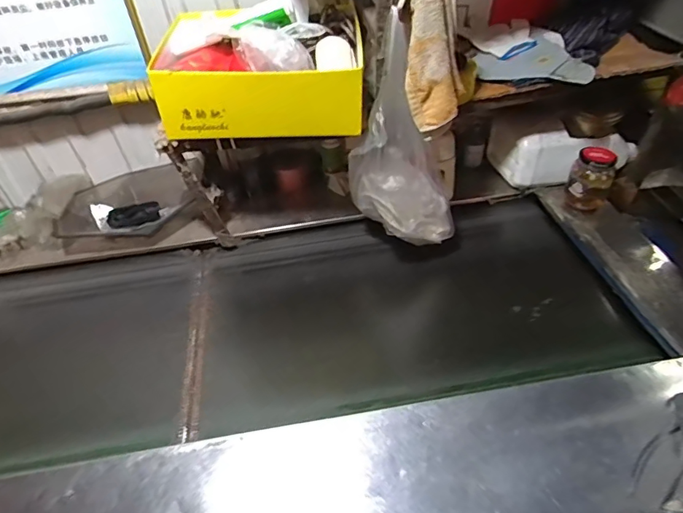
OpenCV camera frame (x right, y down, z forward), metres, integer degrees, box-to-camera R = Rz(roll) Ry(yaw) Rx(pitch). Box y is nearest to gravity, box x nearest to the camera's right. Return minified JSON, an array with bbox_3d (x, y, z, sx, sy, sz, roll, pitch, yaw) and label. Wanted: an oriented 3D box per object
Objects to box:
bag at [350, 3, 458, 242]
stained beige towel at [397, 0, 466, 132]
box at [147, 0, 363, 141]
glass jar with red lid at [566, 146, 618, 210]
[{"bbox_3d":[0.108,-0.185,0.848,0.196,0.354,0.123,3,44,8],"label":"bag"},{"bbox_3d":[0.136,-0.309,0.732,0.101,0.208,0.064,6,44,11],"label":"stained beige towel"},{"bbox_3d":[-0.139,-0.334,0.860,0.343,0.144,0.248,-2,43,3],"label":"box"},{"bbox_3d":[0.533,-0.162,1.037,0.084,0.124,0.071,21,49,25],"label":"glass jar with red lid"}]

